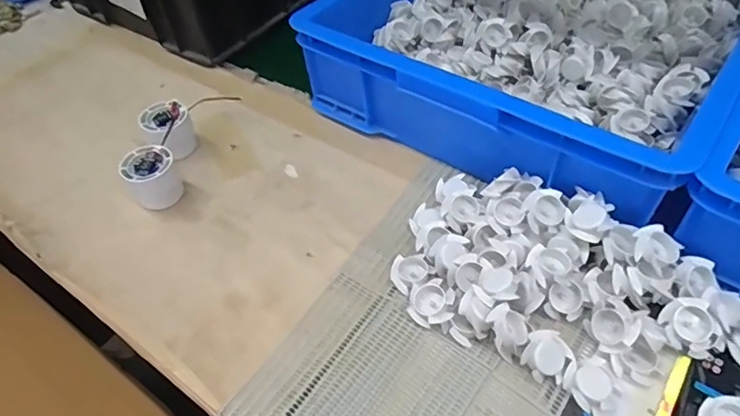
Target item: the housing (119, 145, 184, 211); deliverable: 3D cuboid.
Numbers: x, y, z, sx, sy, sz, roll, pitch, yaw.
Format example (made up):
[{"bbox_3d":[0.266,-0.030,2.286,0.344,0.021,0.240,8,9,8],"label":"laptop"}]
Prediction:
[{"bbox_3d":[-0.229,-0.030,0.541,0.050,0.052,0.048,-2,50,3],"label":"housing"}]

